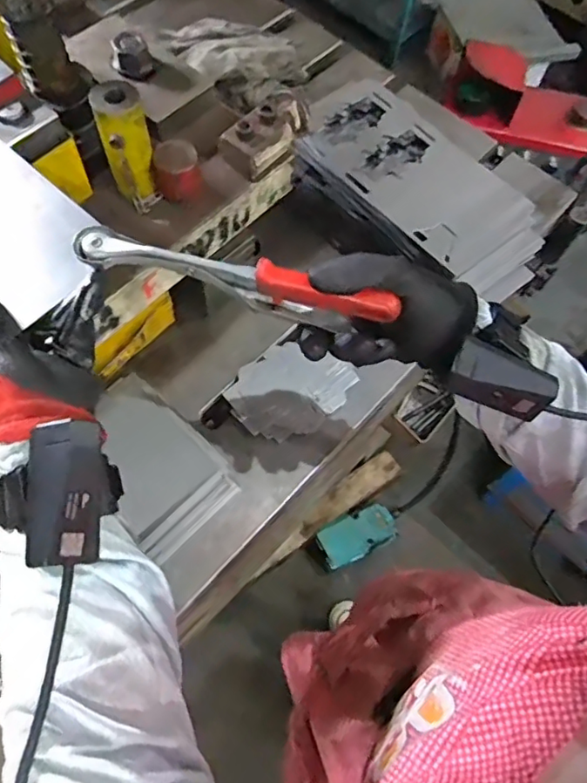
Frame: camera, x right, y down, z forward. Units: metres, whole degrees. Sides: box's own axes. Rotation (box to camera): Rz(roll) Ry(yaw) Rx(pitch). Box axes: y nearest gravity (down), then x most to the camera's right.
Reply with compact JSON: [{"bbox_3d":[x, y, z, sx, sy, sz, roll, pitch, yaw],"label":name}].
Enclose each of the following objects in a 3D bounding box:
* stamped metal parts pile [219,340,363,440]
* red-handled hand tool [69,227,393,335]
[{"bbox_3d":[-0.003,-0.004,0.581,0.125,0.027,0.090,-37,73,-17],"label":"stamped metal parts pile"},{"bbox_3d":[-0.042,-0.072,0.378,0.213,0.057,0.021,15,66,5],"label":"red-handled hand tool"}]

